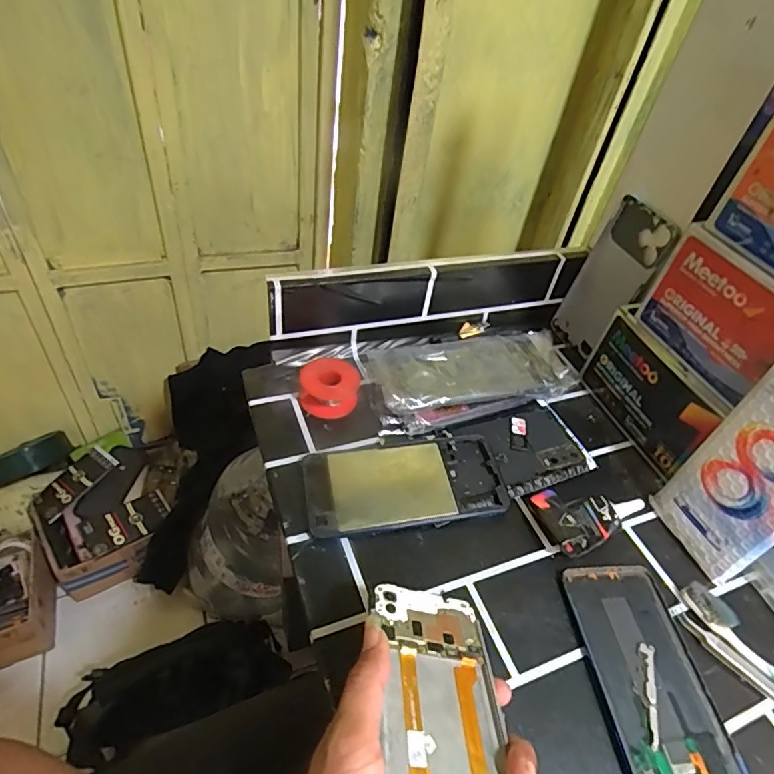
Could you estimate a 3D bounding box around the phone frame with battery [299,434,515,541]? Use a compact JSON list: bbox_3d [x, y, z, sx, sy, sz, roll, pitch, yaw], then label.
[{"bbox_3d":[0.014,0.079,0.421,0.160,0.013,0.074,-5,48,-12],"label":"phone frame with battery"}]

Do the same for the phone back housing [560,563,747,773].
[{"bbox_3d":[0.174,0.193,0.341,0.075,0.004,0.154,-1,47,-8],"label":"phone back housing"}]

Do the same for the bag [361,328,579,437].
[{"bbox_3d":[0.087,-0.013,0.504,0.208,0.031,0.087,-14,50,-19],"label":"bag"}]

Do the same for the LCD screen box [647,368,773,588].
[{"bbox_3d":[0.262,0.065,0.371,0.010,0.165,0.080,-3,43,-27],"label":"LCD screen box"}]

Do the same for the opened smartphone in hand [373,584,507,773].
[{"bbox_3d":[0.028,0.168,0.258,0.066,0.007,0.149,17,27,-12],"label":"opened smartphone in hand"}]

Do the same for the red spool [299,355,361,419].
[{"bbox_3d":[-0.053,0.000,0.477,0.051,0.027,0.051,4,46,-4],"label":"red spool"}]

